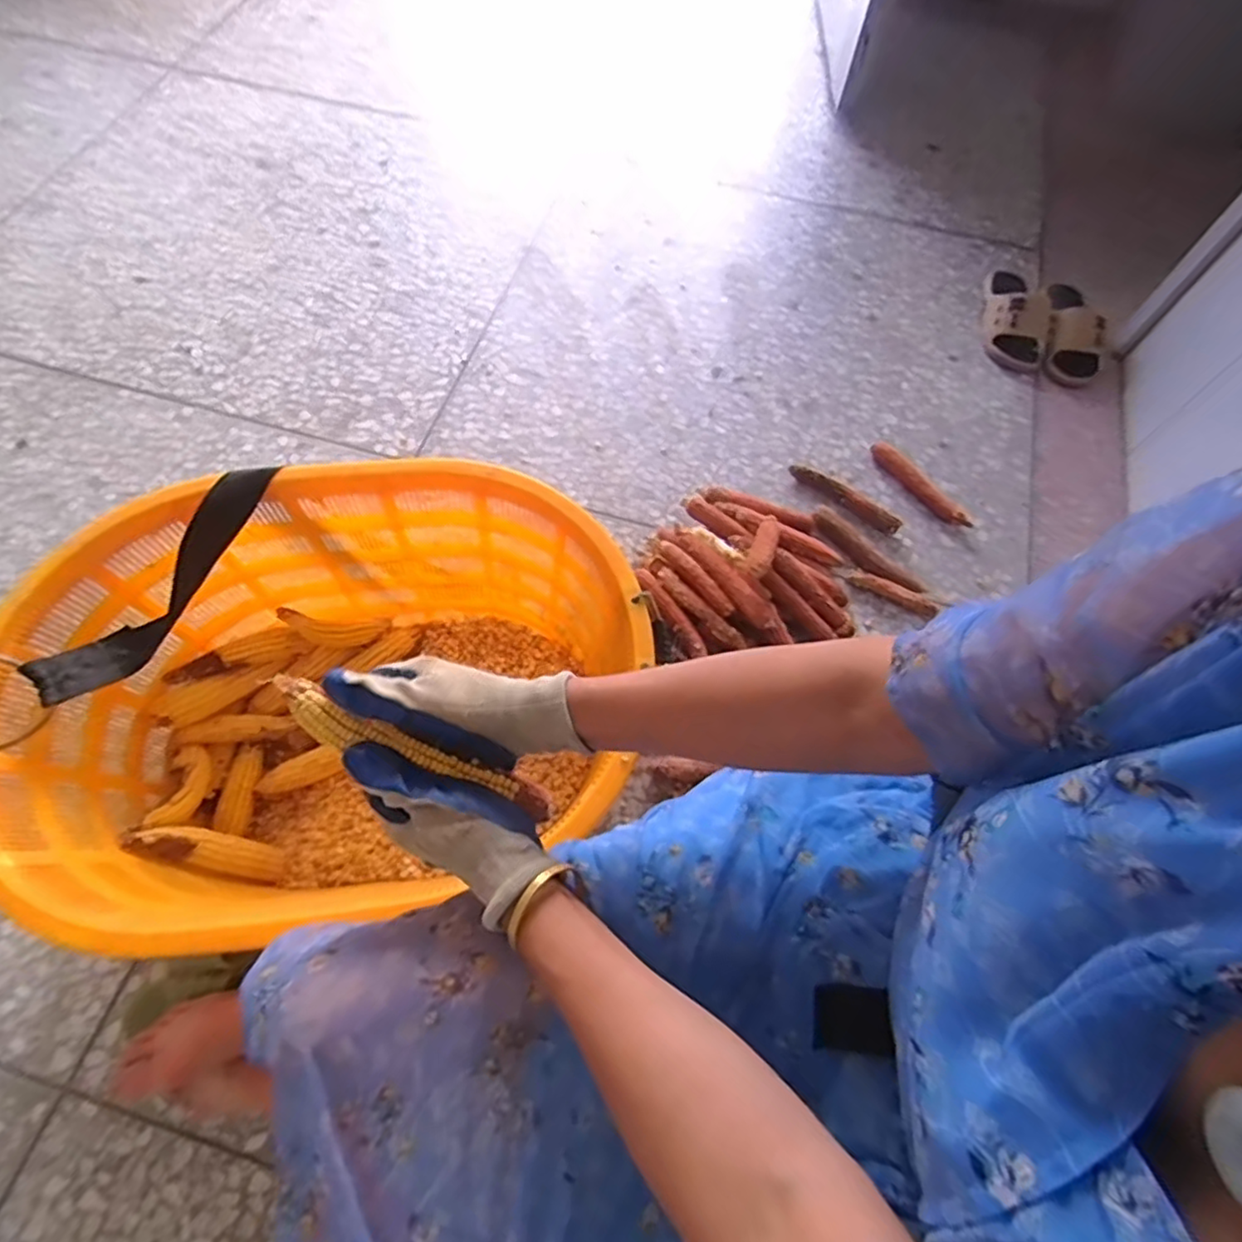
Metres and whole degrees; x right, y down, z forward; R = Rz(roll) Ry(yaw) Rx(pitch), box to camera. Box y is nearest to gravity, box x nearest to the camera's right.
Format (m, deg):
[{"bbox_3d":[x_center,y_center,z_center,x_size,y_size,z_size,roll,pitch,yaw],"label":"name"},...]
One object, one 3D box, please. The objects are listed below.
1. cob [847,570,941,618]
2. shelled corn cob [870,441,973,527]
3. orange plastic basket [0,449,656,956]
[{"bbox_3d":[0.439,-0.048,1.039,0.148,0.019,0.025,22,65,9],"label":"cob"},{"bbox_3d":[0.526,-0.240,1.143,0.042,0.025,0.210,-33,69,-17],"label":"shelled corn cob"},{"bbox_3d":[-0.300,0.106,0.755,0.629,0.304,0.464,-3,66,-3],"label":"orange plastic basket"}]

